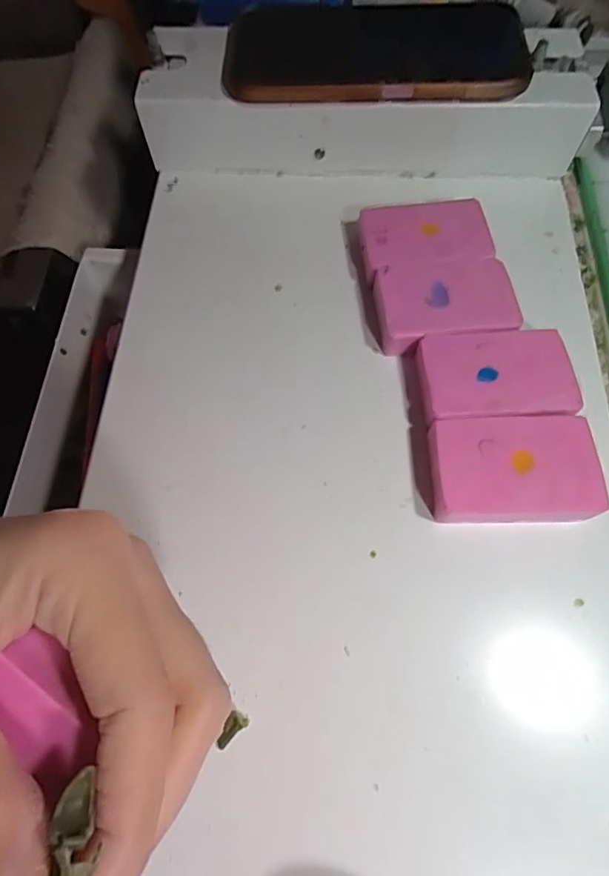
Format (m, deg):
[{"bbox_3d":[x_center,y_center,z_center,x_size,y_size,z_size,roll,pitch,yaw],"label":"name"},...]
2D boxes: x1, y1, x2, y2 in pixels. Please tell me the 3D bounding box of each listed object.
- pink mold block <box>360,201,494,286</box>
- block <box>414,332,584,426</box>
[{"bbox_3d":[0.064,-0.108,0.269,0.067,0.021,0.045,-9,67,-4],"label":"pink mold block"},{"bbox_3d":[0.089,-0.027,0.235,0.071,0.021,0.045,-3,67,-1],"label":"block"}]

